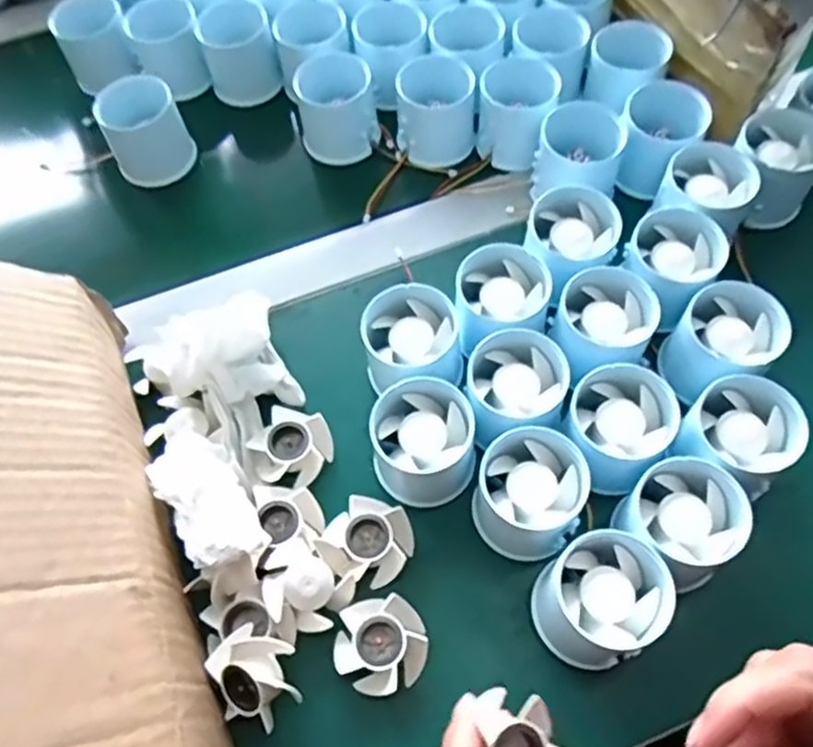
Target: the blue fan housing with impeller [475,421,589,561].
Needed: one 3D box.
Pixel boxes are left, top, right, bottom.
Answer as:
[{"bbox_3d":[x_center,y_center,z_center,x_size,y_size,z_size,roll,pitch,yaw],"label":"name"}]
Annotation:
[{"bbox_3d":[0.061,0.061,0.365,0.052,0.047,0.050,-1,61,3],"label":"blue fan housing with impeller"}]

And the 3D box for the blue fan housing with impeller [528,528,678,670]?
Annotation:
[{"bbox_3d":[0.090,0.106,0.339,0.054,0.047,0.051,-1,61,3],"label":"blue fan housing with impeller"}]

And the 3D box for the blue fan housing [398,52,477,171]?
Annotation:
[{"bbox_3d":[0.020,-0.177,0.490,0.051,0.045,0.055,-1,61,3],"label":"blue fan housing"}]

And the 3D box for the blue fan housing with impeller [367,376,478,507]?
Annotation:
[{"bbox_3d":[0.009,0.036,0.383,0.053,0.046,0.051,-1,61,3],"label":"blue fan housing with impeller"}]

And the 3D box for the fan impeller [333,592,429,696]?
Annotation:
[{"bbox_3d":[-0.012,0.130,0.350,0.043,0.019,0.042,-1,61,3],"label":"fan impeller"}]

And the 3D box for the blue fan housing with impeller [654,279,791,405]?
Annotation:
[{"bbox_3d":[0.169,-0.015,0.394,0.051,0.049,0.049,35,68,20],"label":"blue fan housing with impeller"}]

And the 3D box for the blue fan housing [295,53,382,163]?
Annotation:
[{"bbox_3d":[-0.047,-0.184,0.505,0.053,0.053,0.048,-9,61,-2],"label":"blue fan housing"}]

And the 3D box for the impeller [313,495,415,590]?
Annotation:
[{"bbox_3d":[-0.019,0.086,0.373,0.039,0.018,0.043,32,68,19],"label":"impeller"}]

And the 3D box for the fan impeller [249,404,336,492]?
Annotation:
[{"bbox_3d":[-0.063,0.040,0.394,0.041,0.014,0.039,9,62,8],"label":"fan impeller"}]

